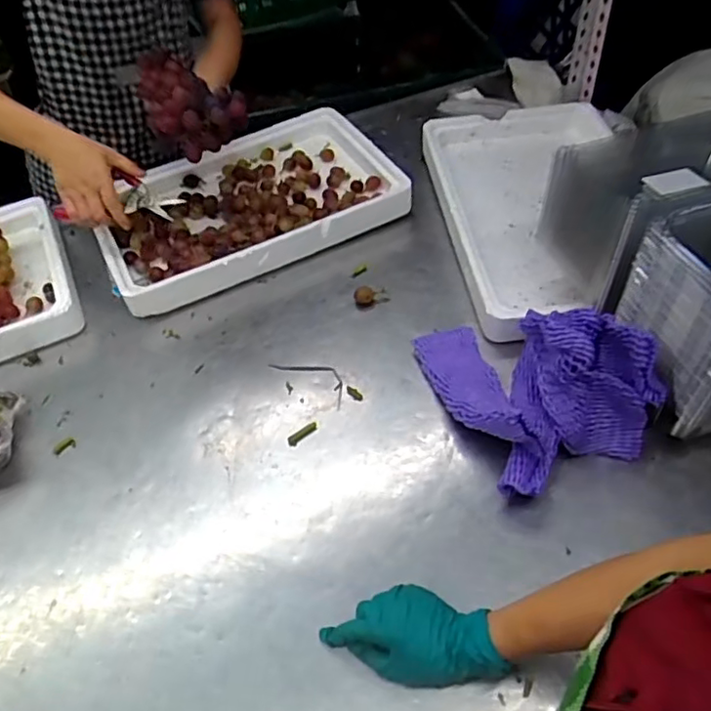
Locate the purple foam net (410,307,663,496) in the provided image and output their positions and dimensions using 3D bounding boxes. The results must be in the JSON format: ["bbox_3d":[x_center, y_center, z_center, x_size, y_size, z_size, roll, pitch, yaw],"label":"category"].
[{"bbox_3d":[0.197,0.009,0.684,0.179,0.139,0.239,-19,51,-11],"label":"purple foam net"}]

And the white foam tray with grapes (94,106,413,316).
[{"bbox_3d":[-0.187,-0.274,1.044,0.502,0.051,0.344,-23,51,-14],"label":"white foam tray with grapes"}]

